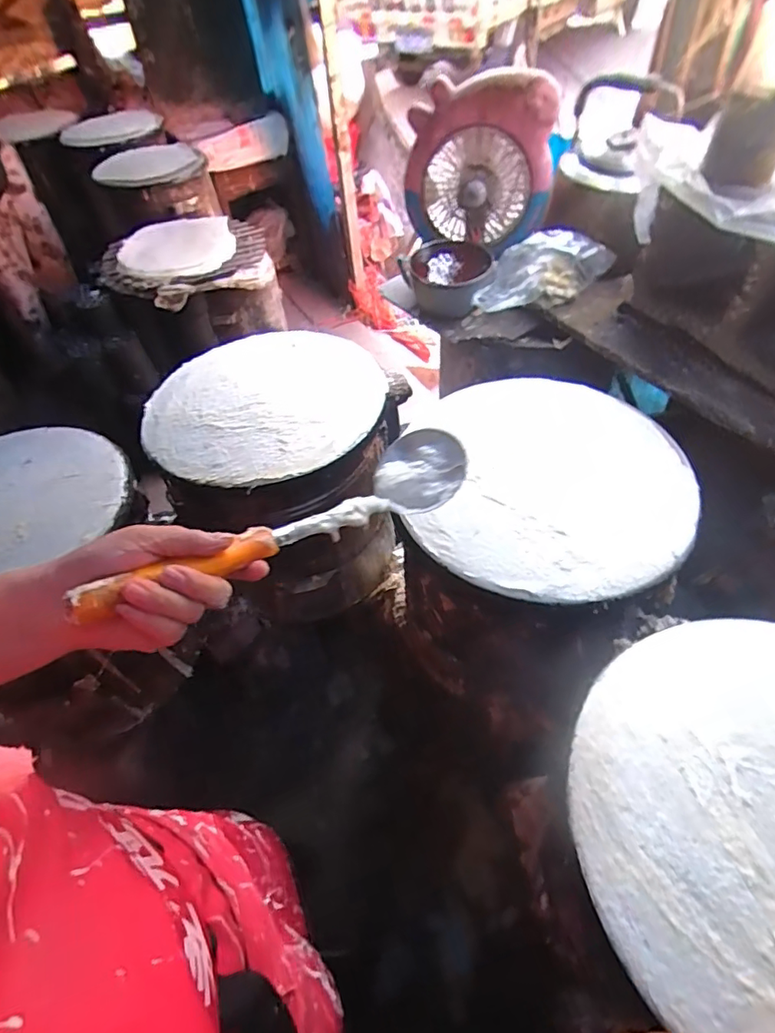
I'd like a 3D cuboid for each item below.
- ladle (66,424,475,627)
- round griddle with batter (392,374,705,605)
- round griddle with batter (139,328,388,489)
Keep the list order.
[{"bbox_3d":[-0.067,-0.008,0.440,0.087,0.059,0.359,35,39,30],"label":"ladle"},{"bbox_3d":[0.208,-0.059,0.691,0.339,0.032,0.374,-1,49,5],"label":"round griddle with batter"},{"bbox_3d":[-0.193,-0.191,0.848,0.363,0.033,0.374,-1,49,5],"label":"round griddle with batter"}]

